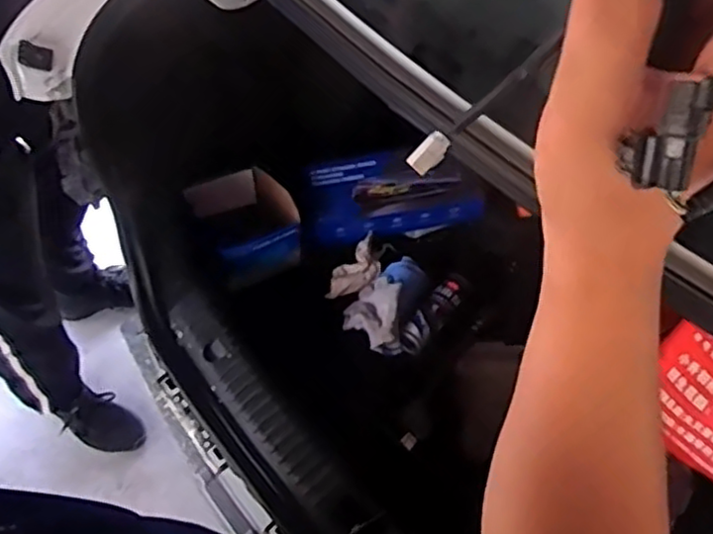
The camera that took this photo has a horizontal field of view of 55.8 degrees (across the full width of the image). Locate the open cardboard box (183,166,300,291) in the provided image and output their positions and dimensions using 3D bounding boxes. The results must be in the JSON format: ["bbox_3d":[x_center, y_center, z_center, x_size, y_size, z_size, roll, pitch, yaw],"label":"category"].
[{"bbox_3d":[-0.205,-0.075,1.191,0.172,0.129,0.197,-28,62,-19],"label":"open cardboard box"}]

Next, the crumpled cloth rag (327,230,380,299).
[{"bbox_3d":[0.000,0.008,1.199,0.068,0.017,0.131,39,64,21],"label":"crumpled cloth rag"}]

